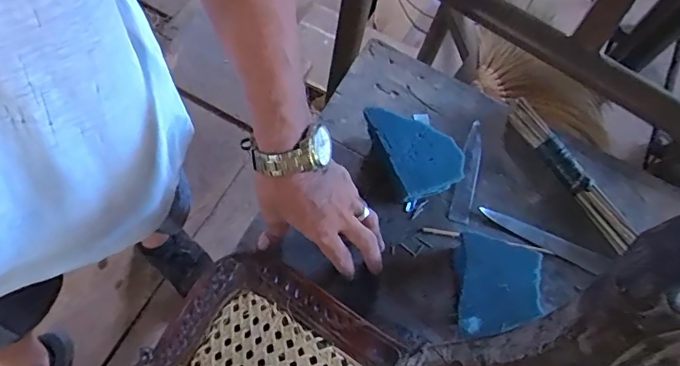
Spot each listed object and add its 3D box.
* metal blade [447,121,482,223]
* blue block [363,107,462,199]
[{"bbox_3d":[0.162,-0.015,0.601,0.025,0.009,0.140,20,66,-1],"label":"metal blade"},{"bbox_3d":[0.085,-0.037,0.569,0.082,0.056,0.117,-18,72,-16],"label":"blue block"}]

